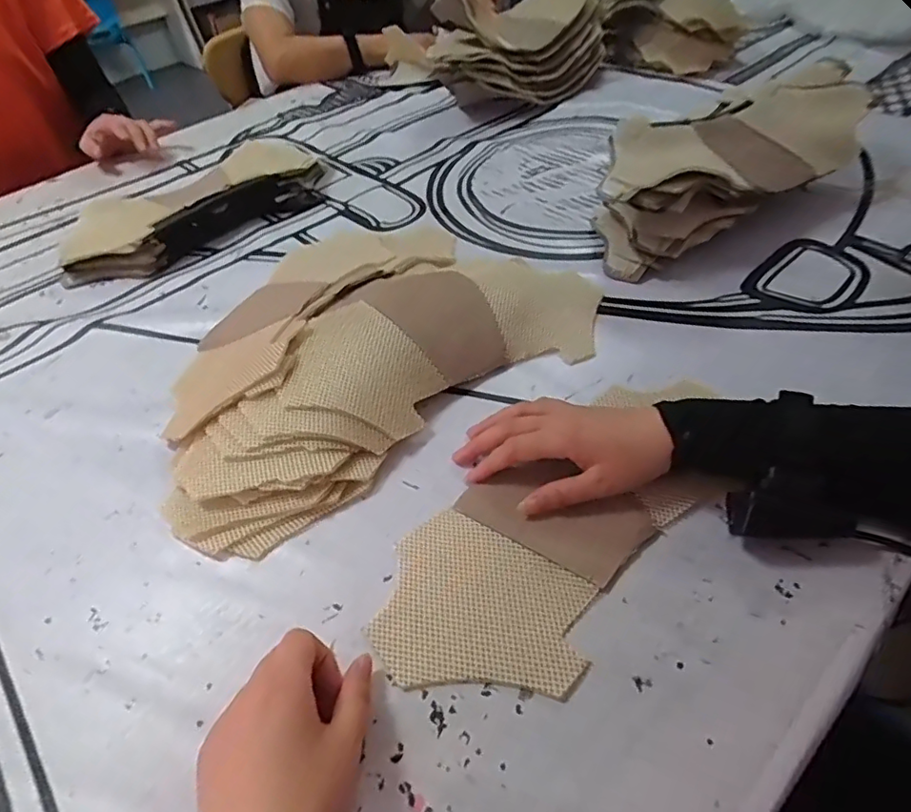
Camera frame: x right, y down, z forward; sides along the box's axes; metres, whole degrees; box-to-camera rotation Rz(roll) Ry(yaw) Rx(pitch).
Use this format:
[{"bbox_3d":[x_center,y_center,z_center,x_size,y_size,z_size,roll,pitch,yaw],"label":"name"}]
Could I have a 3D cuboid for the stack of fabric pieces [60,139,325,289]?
[{"bbox_3d":[-0.339,-0.266,0.763,0.365,0.055,0.143,-33,52,-25],"label":"stack of fabric pieces"}]

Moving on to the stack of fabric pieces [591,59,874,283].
[{"bbox_3d":[0.312,-0.279,0.678,0.385,0.115,0.156,-31,51,-21],"label":"stack of fabric pieces"}]

